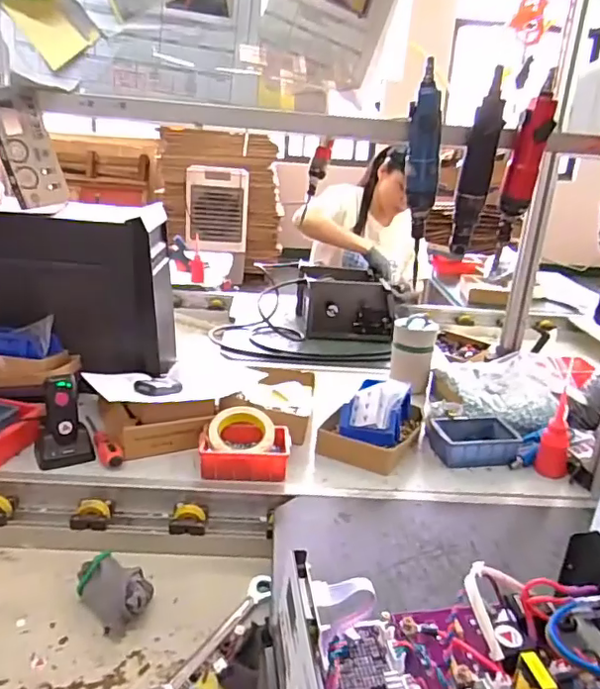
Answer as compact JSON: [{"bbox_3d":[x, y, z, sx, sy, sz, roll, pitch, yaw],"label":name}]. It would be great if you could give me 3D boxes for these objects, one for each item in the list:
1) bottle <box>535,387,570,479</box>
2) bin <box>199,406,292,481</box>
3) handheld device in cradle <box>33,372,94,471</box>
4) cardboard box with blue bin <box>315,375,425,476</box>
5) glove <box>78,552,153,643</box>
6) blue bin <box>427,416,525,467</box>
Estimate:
[{"bbox_3d":[0.445,0.152,0.965,0.050,0.161,0.059,13,22,25],"label":"bottle"},{"bbox_3d":[-0.090,0.162,0.933,0.146,0.071,0.109,2,20,-4],"label":"bin"},{"bbox_3d":[-0.388,0.127,0.917,0.085,0.133,0.055,-8,23,-29],"label":"handheld device in cradle"},{"bbox_3d":[0.136,0.133,1.030,0.156,0.101,0.197,12,21,20],"label":"cardboard box with blue bin"},{"bbox_3d":[-0.244,0.328,0.748,0.071,0.056,0.113,-15,27,-42],"label":"glove"},{"bbox_3d":[0.319,0.178,1.029,0.156,0.053,0.110,-1,21,-14],"label":"blue bin"}]

